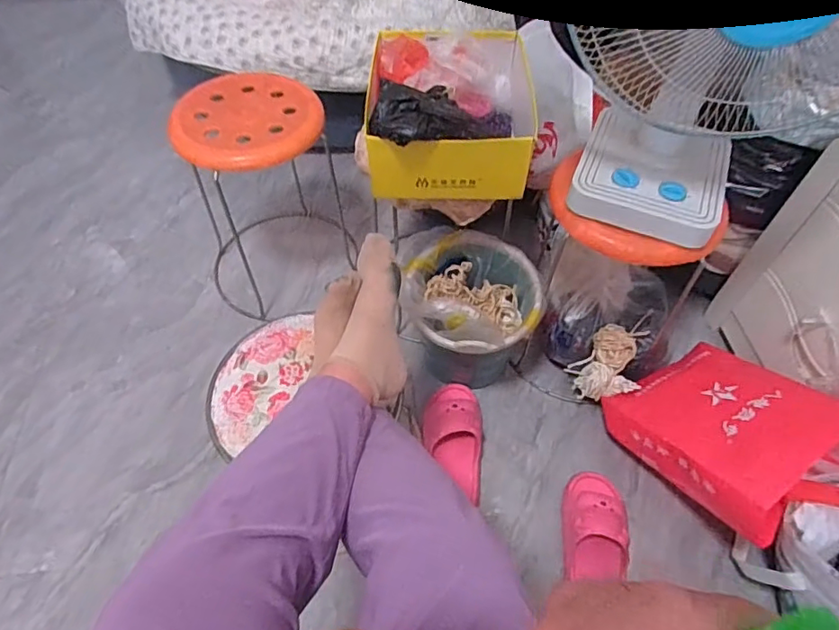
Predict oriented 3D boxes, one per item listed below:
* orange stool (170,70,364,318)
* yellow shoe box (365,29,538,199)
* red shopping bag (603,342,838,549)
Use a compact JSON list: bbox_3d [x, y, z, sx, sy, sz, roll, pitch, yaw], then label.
[{"bbox_3d":[-0.336,-0.285,1.158,0.284,0.385,0.334,-15,57,-10],"label":"orange stool"},{"bbox_3d":[0.050,-0.346,0.874,0.253,0.133,0.348,3,55,2],"label":"yellow shoe box"},{"bbox_3d":[0.533,0.204,0.864,0.275,0.133,0.403,-31,25,-11],"label":"red shopping bag"}]

